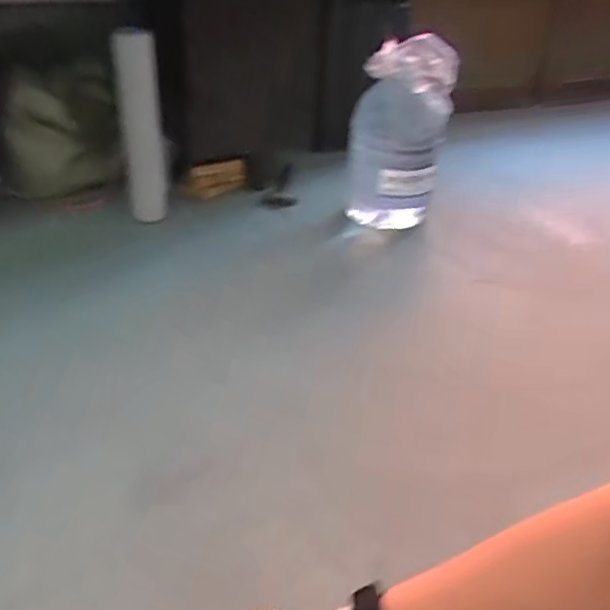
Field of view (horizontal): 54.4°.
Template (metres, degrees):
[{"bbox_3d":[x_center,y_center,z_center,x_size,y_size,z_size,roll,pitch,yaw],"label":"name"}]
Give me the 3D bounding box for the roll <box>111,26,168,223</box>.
[{"bbox_3d":[-0.446,-0.473,1.628,0.105,0.597,0.085,-8,55,-15],"label":"roll"}]

